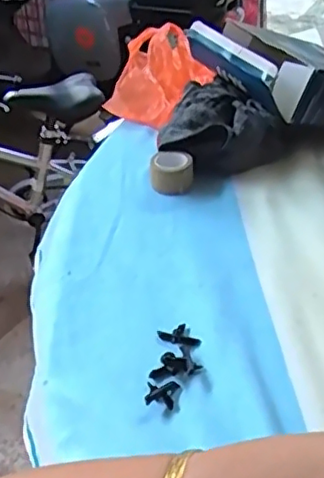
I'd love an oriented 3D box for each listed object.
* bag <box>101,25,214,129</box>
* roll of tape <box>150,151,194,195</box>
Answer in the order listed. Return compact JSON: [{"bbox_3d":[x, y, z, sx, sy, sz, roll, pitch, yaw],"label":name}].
[{"bbox_3d":[-0.004,-0.180,0.680,0.115,0.057,0.143,-3,37,0],"label":"bag"},{"bbox_3d":[0.009,-0.057,0.543,0.035,0.025,0.035,-2,37,2],"label":"roll of tape"}]

